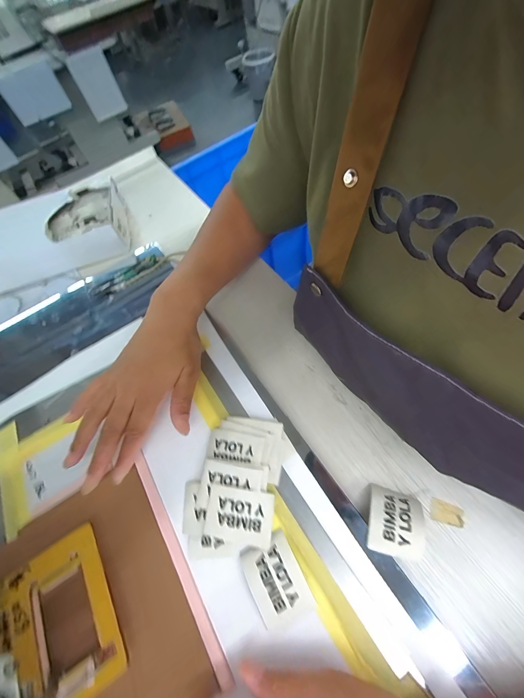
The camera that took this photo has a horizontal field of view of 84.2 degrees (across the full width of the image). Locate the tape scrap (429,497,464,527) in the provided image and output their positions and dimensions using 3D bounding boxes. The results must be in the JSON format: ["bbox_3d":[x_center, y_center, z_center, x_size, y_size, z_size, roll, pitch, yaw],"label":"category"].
[{"bbox_3d":[0.159,0.142,0.252,0.027,0.004,0.017,18,65,14],"label":"tape scrap"}]

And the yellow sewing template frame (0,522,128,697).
[{"bbox_3d":[-0.162,0.212,0.220,0.093,0.007,0.105,-32,61,-12],"label":"yellow sewing template frame"}]

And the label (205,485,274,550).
[{"bbox_3d":[-0.020,0.141,0.246,0.055,0.007,0.041,4,63,12],"label":"label"}]

